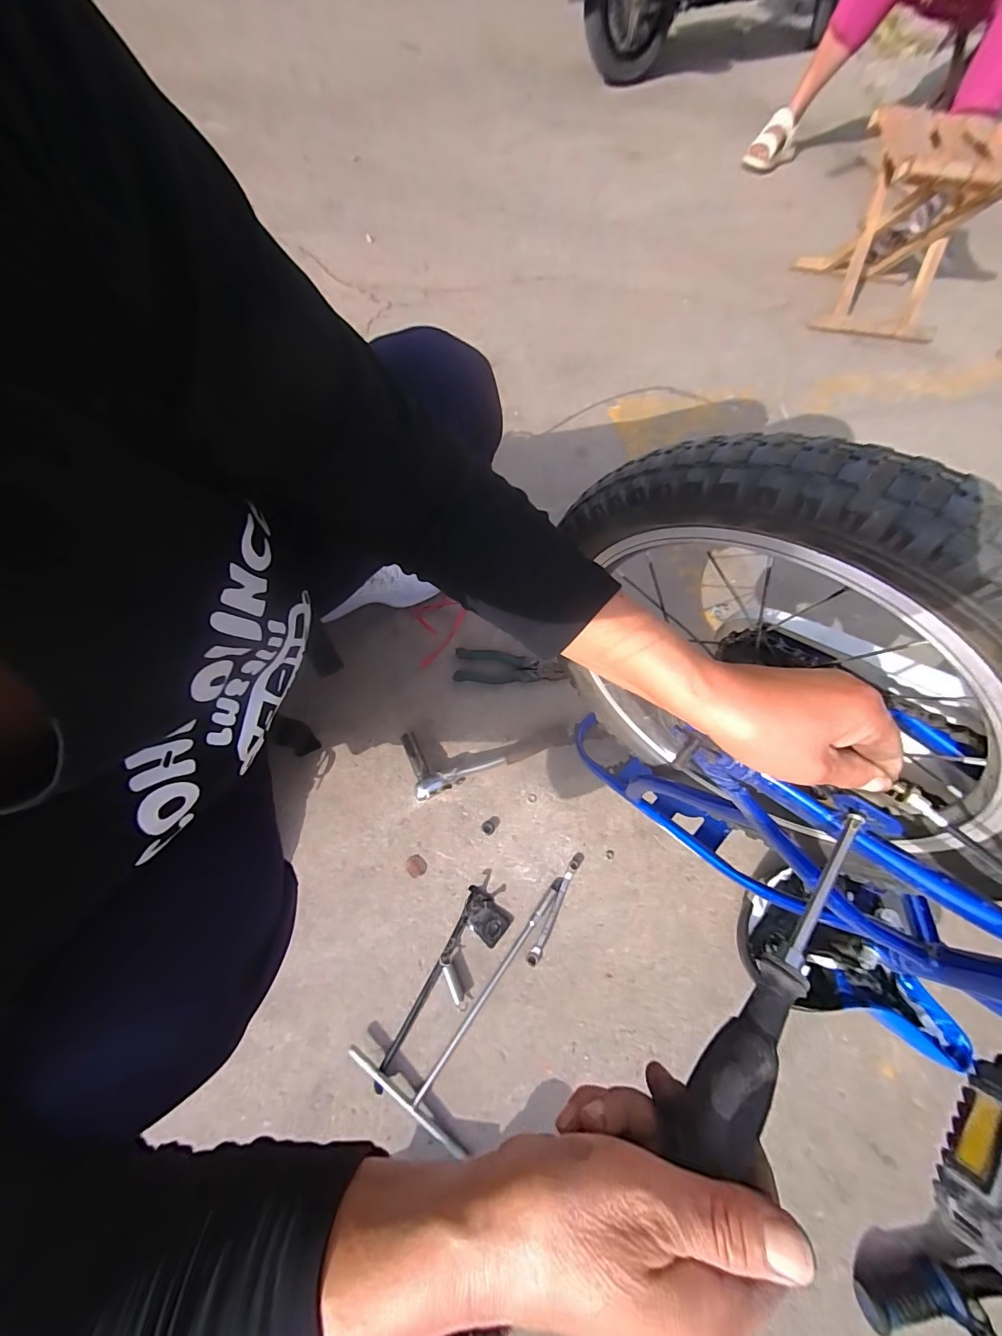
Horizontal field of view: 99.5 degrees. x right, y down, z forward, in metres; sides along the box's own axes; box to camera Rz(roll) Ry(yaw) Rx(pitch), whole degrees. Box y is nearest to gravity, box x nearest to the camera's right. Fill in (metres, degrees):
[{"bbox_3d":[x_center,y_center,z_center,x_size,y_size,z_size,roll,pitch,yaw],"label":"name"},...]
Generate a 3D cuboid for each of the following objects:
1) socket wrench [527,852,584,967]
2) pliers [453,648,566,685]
[{"bbox_3d":[0.077,0.330,0.584,0.017,0.014,0.153,28,73,10],"label":"socket wrench"},{"bbox_3d":[0.013,0.001,0.693,0.174,0.013,0.055,5,70,2],"label":"pliers"}]

